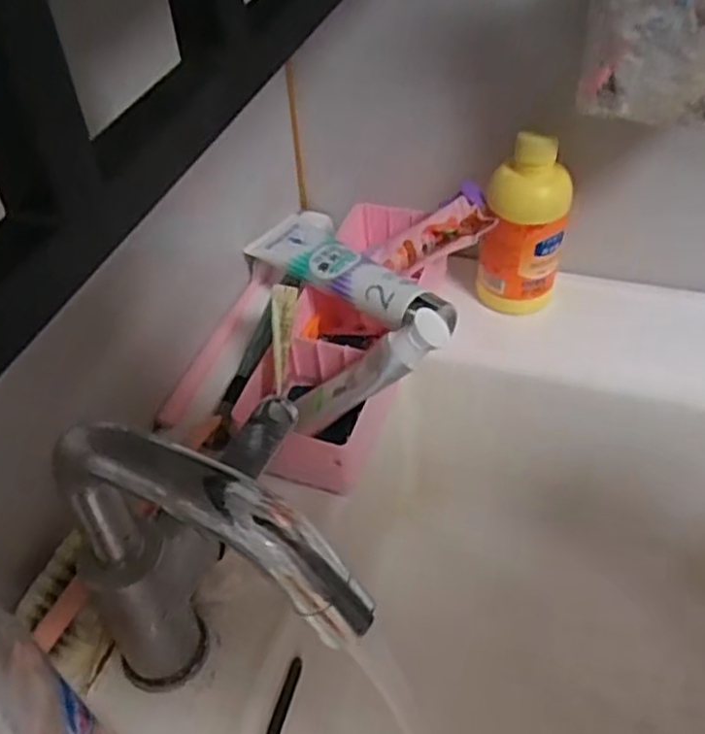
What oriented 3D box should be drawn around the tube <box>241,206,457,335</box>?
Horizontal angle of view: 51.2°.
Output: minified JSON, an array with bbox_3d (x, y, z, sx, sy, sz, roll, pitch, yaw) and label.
[{"bbox_3d":[-0.001,-0.070,0.527,0.053,0.029,0.179,-35,53,-28],"label":"tube"}]

